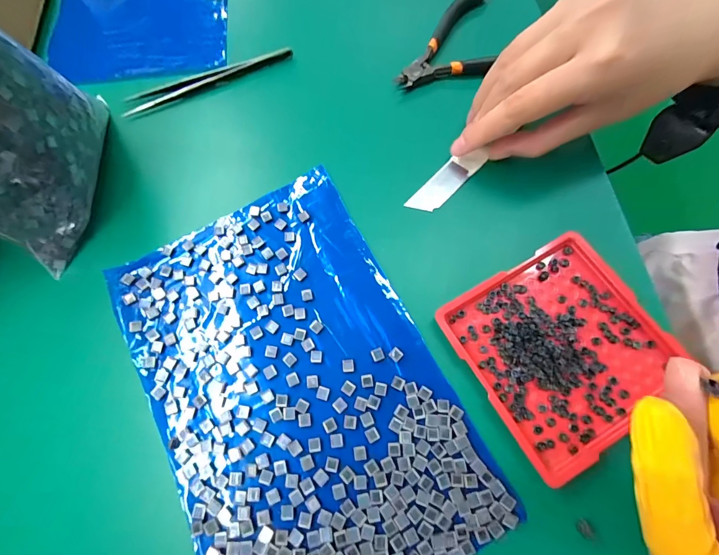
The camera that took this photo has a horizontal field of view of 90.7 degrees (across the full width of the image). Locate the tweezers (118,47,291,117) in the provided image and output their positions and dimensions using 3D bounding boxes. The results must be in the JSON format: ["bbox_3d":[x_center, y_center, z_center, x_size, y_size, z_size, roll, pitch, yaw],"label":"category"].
[{"bbox_3d":[-0.114,-0.150,0.269,0.129,0.009,0.013,-20,71,-3],"label":"tweezers"}]

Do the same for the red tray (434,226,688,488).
[{"bbox_3d":[0.110,0.036,0.193,0.100,0.009,0.098,-30,72,-7],"label":"red tray"}]

